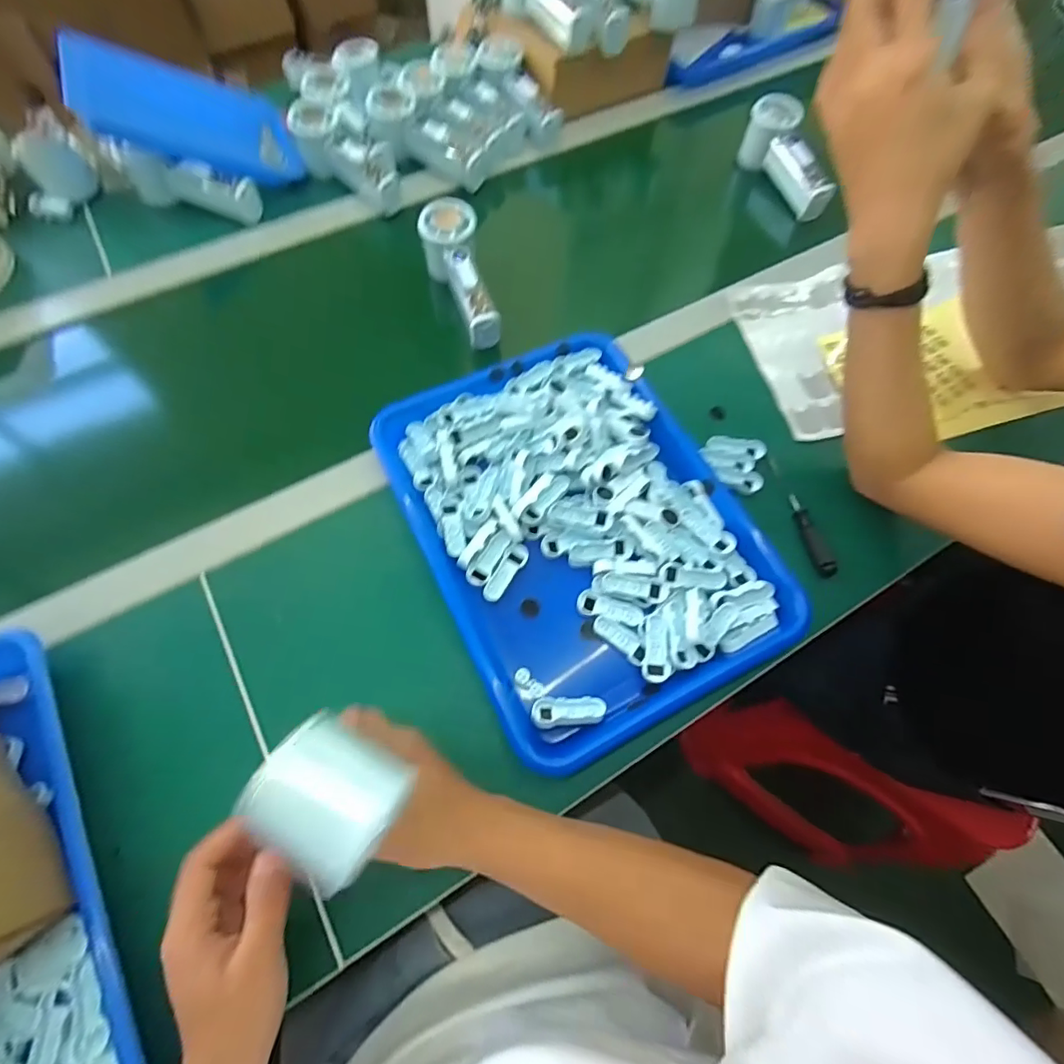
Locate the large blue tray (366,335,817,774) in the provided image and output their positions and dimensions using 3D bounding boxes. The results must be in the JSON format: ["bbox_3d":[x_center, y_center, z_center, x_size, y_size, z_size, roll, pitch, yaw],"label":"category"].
[{"bbox_3d":[0.037,-0.010,0.428,0.243,0.034,0.328,-25,68,-12],"label":"large blue tray"}]

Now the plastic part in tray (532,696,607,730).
[{"bbox_3d":[0.026,0.129,0.375,0.051,0.014,0.021,-6,65,-4],"label":"plastic part in tray"}]

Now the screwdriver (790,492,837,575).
[{"bbox_3d":[0.240,0.002,0.447,0.012,0.019,0.076,-7,65,-4],"label":"screwdriver"}]

